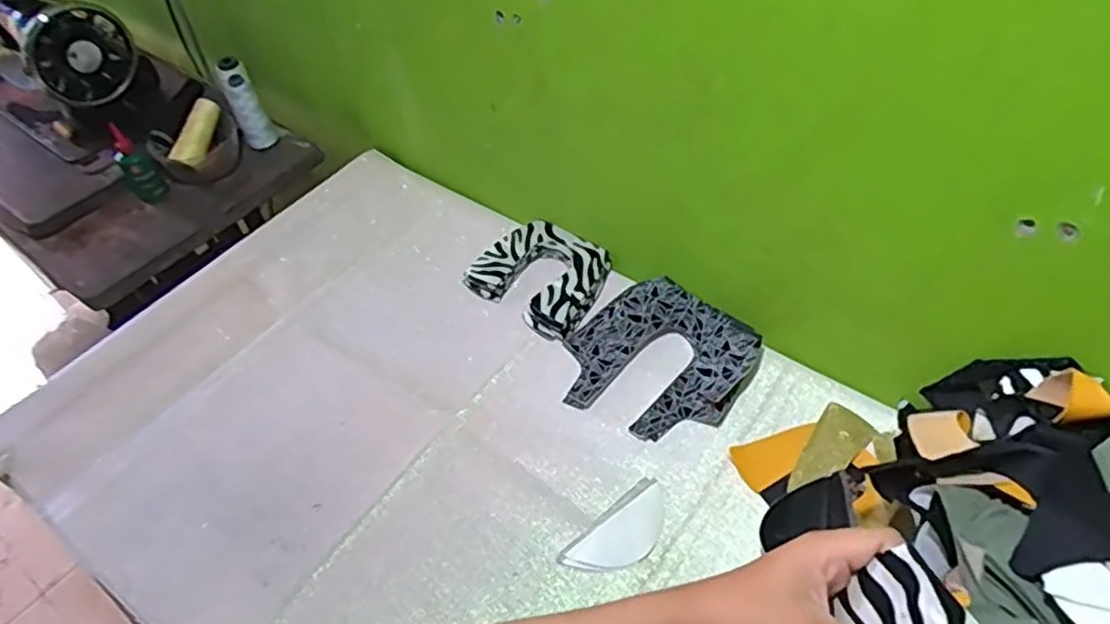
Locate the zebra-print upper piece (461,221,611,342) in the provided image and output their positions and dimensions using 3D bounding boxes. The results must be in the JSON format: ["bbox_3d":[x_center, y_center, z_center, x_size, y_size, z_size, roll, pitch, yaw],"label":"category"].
[{"bbox_3d":[-0.014,-0.047,0.870,0.157,0.025,0.133,31,59,27],"label":"zebra-print upper piece"}]

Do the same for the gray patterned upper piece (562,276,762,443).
[{"bbox_3d":[0.110,0.052,0.781,0.188,0.033,0.183,-38,57,-25],"label":"gray patterned upper piece"}]

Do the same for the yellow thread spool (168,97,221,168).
[{"bbox_3d":[-0.524,-0.262,1.051,0.033,0.039,0.116,6,66,9],"label":"yellow thread spool"}]

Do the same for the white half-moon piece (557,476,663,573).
[{"bbox_3d":[0.064,0.208,0.669,0.115,0.007,0.053,-35,56,-23],"label":"white half-moon piece"}]

